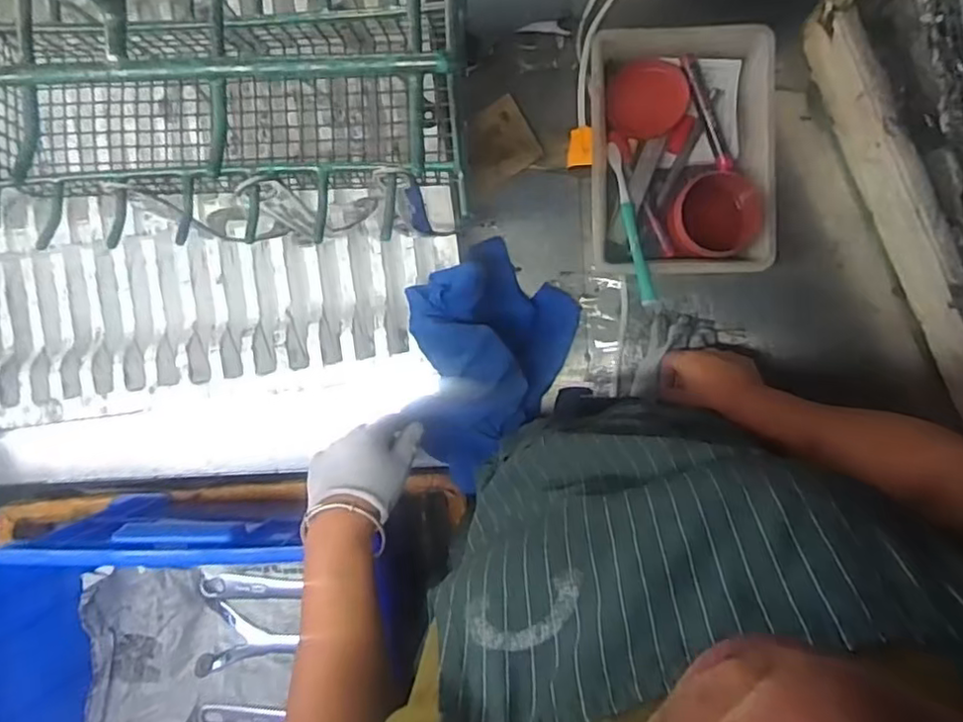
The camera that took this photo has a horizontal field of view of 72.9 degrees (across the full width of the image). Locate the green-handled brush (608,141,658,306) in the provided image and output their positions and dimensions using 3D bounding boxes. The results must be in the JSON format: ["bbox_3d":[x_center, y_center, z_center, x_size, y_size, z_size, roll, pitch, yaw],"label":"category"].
[{"bbox_3d":[0.152,-0.142,0.666,0.014,0.009,0.182,-9,74,1],"label":"green-handled brush"}]

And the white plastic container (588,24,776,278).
[{"bbox_3d":[0.204,-0.217,0.691,0.185,0.062,0.245,-1,92,2],"label":"white plastic container"}]

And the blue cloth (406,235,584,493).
[{"bbox_3d":[0.000,-0.004,0.663,0.159,0.119,0.218,38,91,1],"label":"blue cloth"}]

